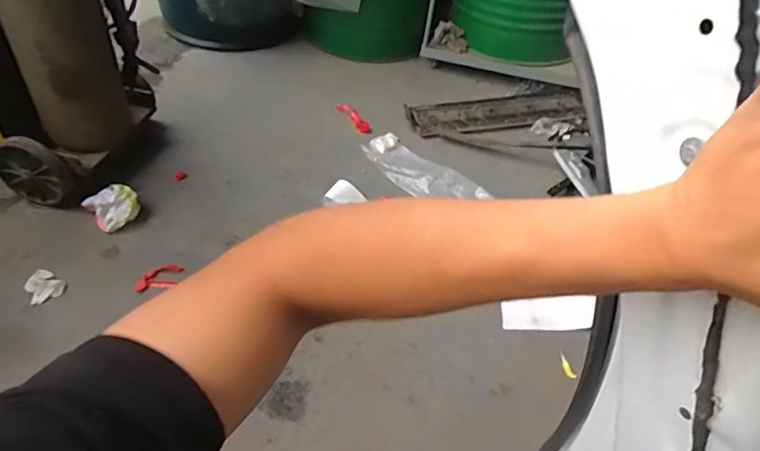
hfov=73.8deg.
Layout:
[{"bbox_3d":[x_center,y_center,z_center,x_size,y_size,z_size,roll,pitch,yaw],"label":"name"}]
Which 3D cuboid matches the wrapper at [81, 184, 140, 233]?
[{"bbox_3d":[-0.695,-0.055,1.322,0.119,0.068,0.117,37,52,27],"label":"wrapper"}]

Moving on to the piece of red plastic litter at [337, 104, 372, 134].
[{"bbox_3d":[-0.089,-0.378,1.755,0.046,0.023,0.180,-23,52,-28],"label":"piece of red plastic litter"}]

